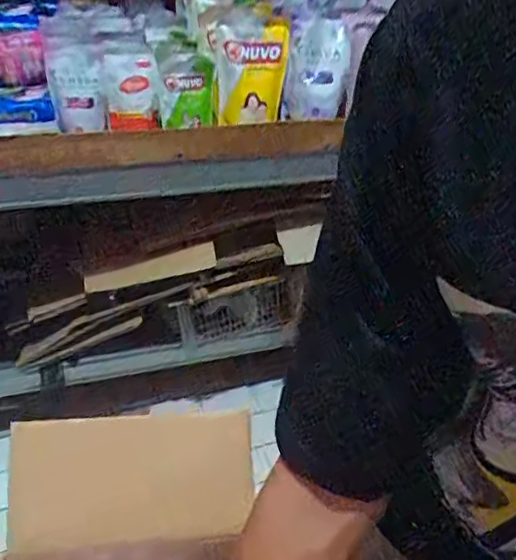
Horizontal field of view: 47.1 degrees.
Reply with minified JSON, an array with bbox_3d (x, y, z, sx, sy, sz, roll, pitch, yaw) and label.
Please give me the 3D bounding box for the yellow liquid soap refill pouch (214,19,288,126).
[{"bbox_3d":[-0.011,-0.359,1.026,0.118,0.175,0.034,0,10,-20],"label":"yellow liquid soap refill pouch"}]

